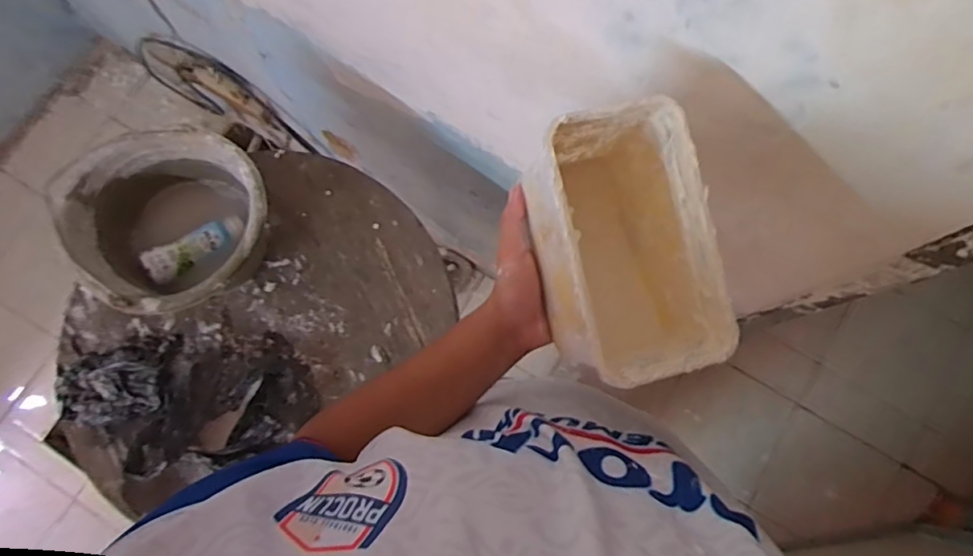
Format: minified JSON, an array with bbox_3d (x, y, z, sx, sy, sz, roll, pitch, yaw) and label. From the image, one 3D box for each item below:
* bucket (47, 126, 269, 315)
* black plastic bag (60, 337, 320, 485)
[{"bbox_3d":[-0.441,-0.078,0.839,0.264,0.170,0.246,0,77,0],"label":"bucket"},{"bbox_3d":[-0.452,0.174,0.850,0.389,0.119,0.192,0,77,13],"label":"black plastic bag"}]

